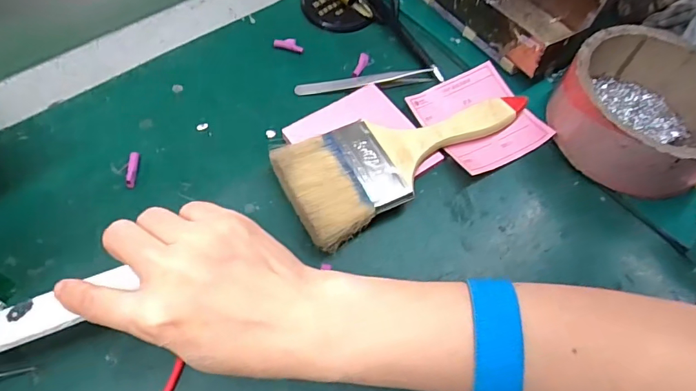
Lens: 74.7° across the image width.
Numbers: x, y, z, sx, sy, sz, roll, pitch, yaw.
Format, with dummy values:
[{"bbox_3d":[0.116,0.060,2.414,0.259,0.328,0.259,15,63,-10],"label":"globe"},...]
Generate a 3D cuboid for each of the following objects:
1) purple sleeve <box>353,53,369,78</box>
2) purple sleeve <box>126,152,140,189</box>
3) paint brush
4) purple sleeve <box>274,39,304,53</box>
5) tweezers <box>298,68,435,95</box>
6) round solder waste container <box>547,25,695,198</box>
[{"bbox_3d":[0.011,-0.109,0.377,0.009,0.004,0.029,16,60,5],"label":"purple sleeve"},{"bbox_3d":[-0.148,-0.018,0.314,0.007,0.007,0.027,-4,60,-7],"label":"purple sleeve"},{"bbox_3d":[0.039,-0.037,0.328,0.188,0.026,0.073,-32,67,-21],"label":"paint brush"},{"bbox_3d":[-0.049,-0.127,0.383,0.025,0.006,0.009,13,60,3],"label":"purple sleeve"},{"bbox_3d":[0.014,-0.091,0.366,0.110,0.006,0.018,-9,61,-10],"label":"tweezers"},{"bbox_3d":[0.219,-0.064,0.342,0.116,0.057,0.121,2,60,-3],"label":"round solder waste container"}]

